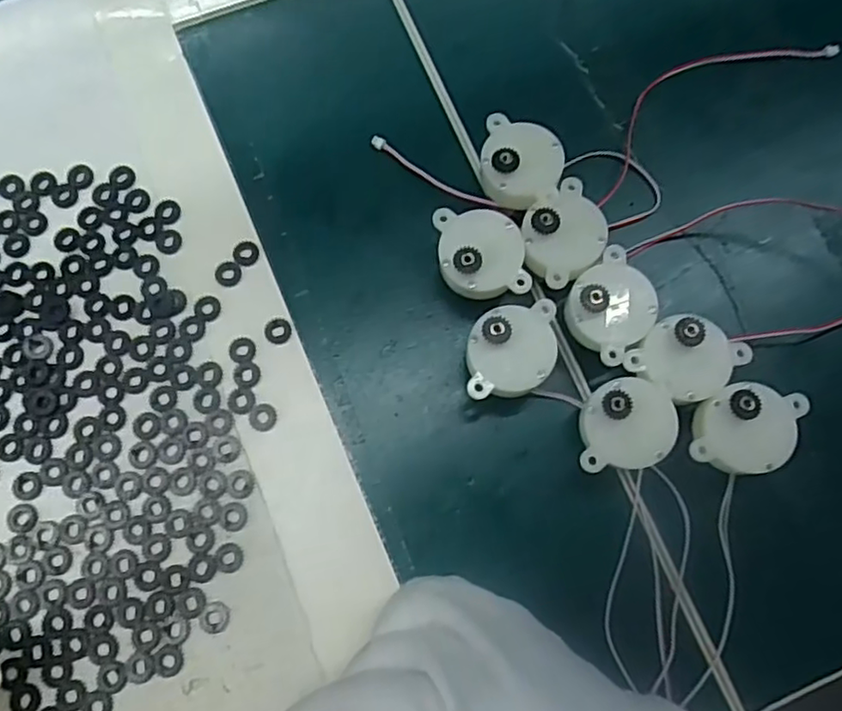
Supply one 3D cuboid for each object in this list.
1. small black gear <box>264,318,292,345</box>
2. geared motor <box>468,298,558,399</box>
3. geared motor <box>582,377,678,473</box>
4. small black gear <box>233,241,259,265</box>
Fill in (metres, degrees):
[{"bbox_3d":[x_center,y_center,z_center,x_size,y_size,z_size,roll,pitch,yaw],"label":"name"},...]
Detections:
[{"bbox_3d":[-0.057,-0.010,0.259,0.010,0.004,0.011,-5,77,-2],"label":"small black gear"},{"bbox_3d":[0.033,0.000,0.245,0.032,0.031,0.034,0,77,-1],"label":"geared motor"},{"bbox_3d":[0.073,0.026,0.239,0.032,0.031,0.031,0,77,-1],"label":"geared motor"},{"bbox_3d":[-0.072,-0.042,0.266,0.010,0.004,0.009,-37,80,-9],"label":"small black gear"}]

